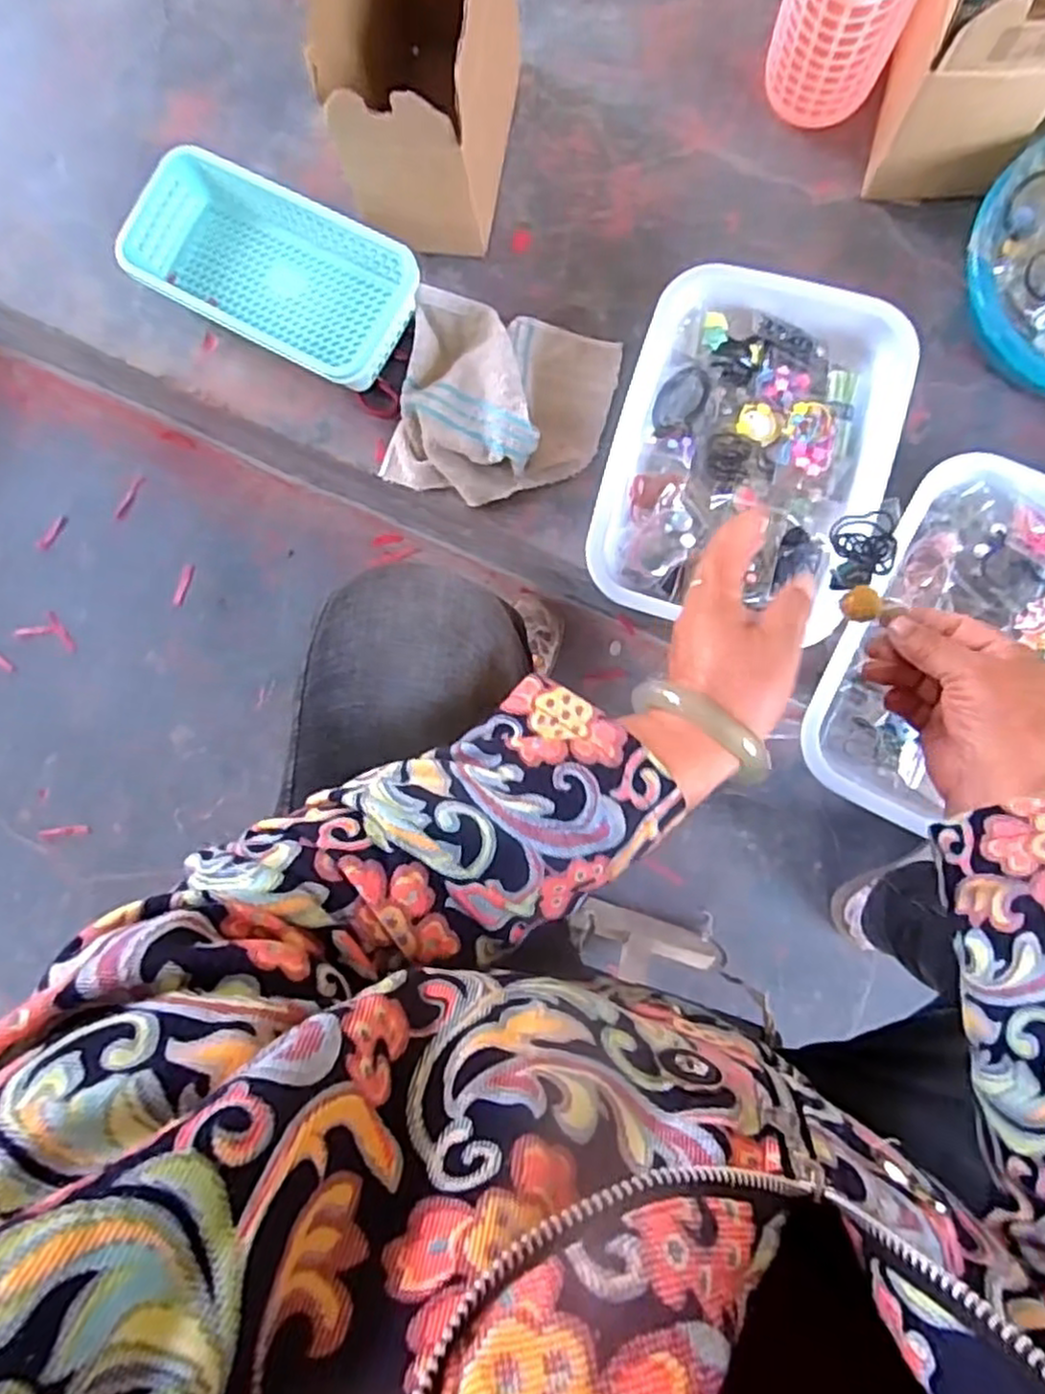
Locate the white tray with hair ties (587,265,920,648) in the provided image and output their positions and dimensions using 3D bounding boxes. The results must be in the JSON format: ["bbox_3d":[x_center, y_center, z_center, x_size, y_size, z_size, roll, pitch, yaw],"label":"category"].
[{"bbox_3d":[0.185,-0.197,0.595,0.212,0.062,0.280,16,89,5],"label":"white tray with hair ties"}]

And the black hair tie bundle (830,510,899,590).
[{"bbox_3d":[0.203,-0.086,0.423,0.034,0.011,0.045,4,87,6],"label":"black hair tie bundle"}]

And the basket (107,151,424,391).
[{"bbox_3d":[-0.223,-0.383,0.641,0.260,0.058,0.138,28,90,5],"label":"basket"}]

